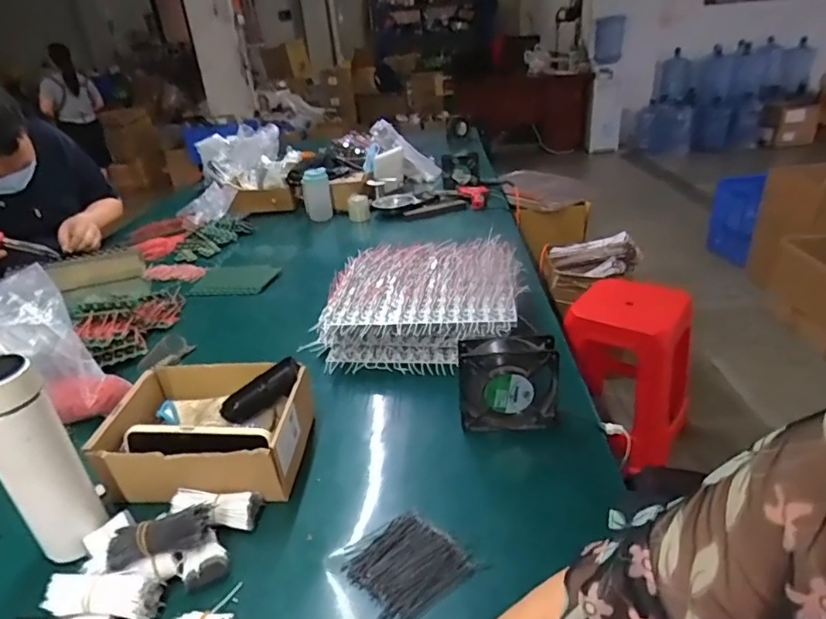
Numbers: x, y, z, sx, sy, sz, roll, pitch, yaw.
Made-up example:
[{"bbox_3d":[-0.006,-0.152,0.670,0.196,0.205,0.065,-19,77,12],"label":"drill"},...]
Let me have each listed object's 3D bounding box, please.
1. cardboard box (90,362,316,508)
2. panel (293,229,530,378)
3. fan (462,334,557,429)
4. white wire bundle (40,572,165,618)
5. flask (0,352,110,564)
[{"bbox_3d":[-0.250,0.148,0.664,0.225,0.097,0.179,-3,27,4],"label":"cardboard box"},{"bbox_3d":[0.018,-0.017,0.930,0.336,0.103,0.306,-2,27,6],"label":"panel"},{"bbox_3d":[0.119,0.094,0.664,0.119,0.119,0.034,-2,27,6],"label":"fan"},{"bbox_3d":[-0.286,0.269,0.493,0.091,0.045,0.039,-3,27,5],"label":"white wire bundle"},{"bbox_3d":[-0.369,0.159,0.525,0.066,0.230,0.055,-26,33,-35],"label":"flask"}]

